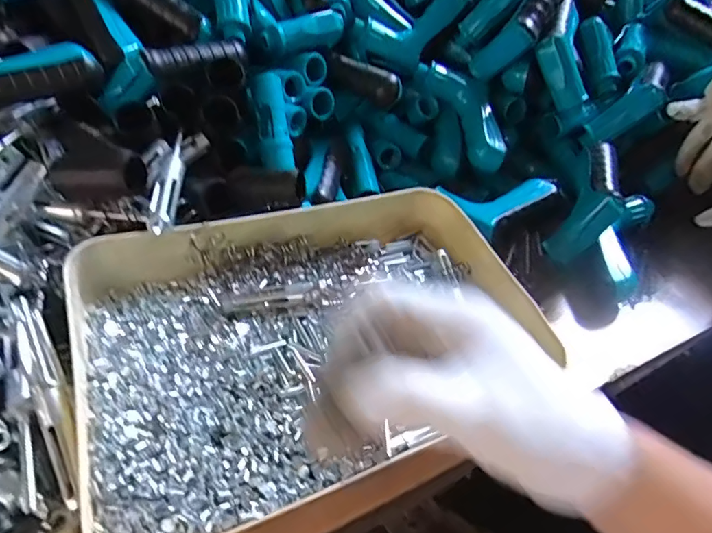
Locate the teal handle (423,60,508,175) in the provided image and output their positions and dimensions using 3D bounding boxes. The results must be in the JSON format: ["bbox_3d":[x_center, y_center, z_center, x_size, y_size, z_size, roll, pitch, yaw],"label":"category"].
[{"bbox_3d":[0.121,-0.160,0.529,0.049,0.030,0.130,-18,74,-22],"label":"teal handle"}]

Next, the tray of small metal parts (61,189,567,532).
[{"bbox_3d":[-0.027,0.042,0.373,0.328,0.056,0.243,-16,47,-20],"label":"tray of small metal parts"}]

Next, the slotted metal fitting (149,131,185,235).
[{"bbox_3d":[-0.148,-0.069,0.402,0.017,0.018,0.114,-2,44,-7],"label":"slotted metal fitting"}]

